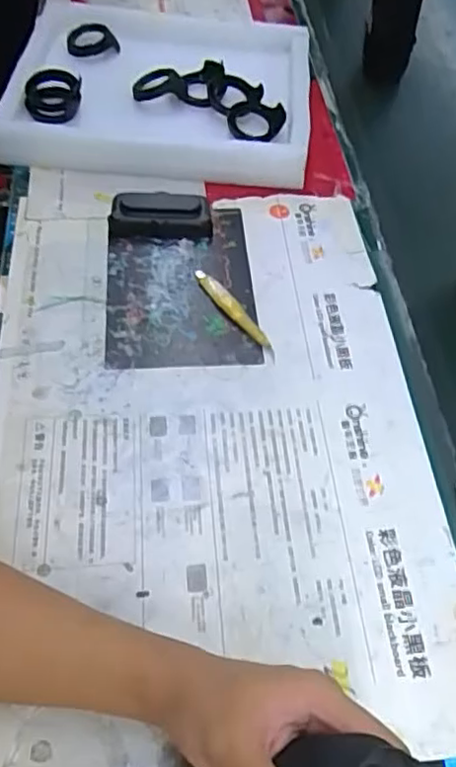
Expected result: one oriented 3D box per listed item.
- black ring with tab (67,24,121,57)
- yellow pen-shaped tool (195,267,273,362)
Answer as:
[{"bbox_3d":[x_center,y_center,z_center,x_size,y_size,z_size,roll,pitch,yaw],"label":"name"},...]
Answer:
[{"bbox_3d":[-0.176,-0.452,0.824,0.072,0.017,0.052,-3,71,11],"label":"black ring with tab"},{"bbox_3d":[0.006,-0.070,0.614,0.016,0.015,0.120,-29,63,-23],"label":"yellow pen-shaped tool"}]

